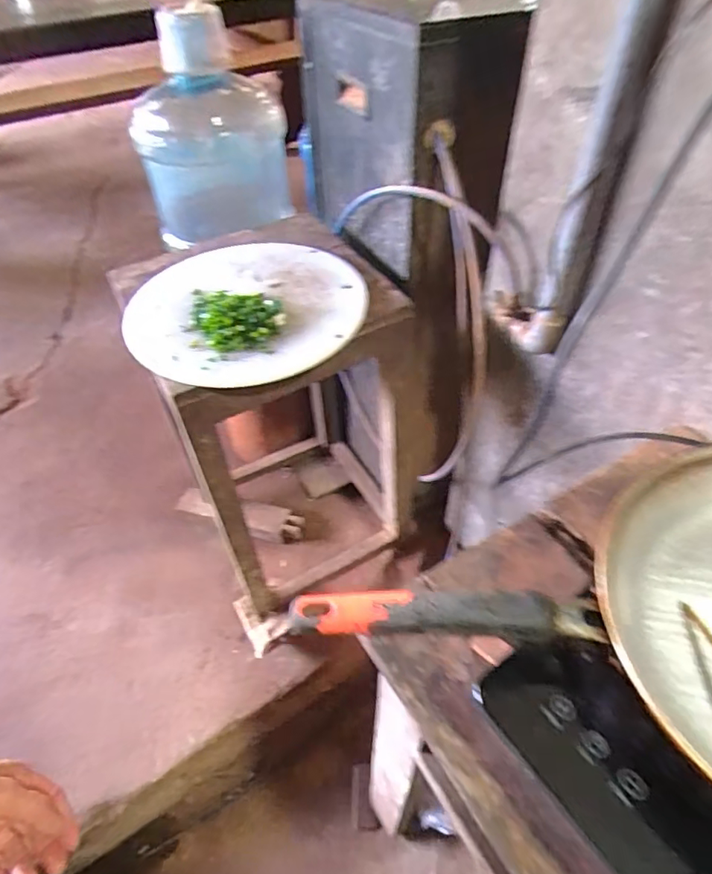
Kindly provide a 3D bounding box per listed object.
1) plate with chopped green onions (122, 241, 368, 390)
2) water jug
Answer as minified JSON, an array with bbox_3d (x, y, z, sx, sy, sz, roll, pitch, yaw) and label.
[{"bbox_3d":[-0.153,-0.182,0.763,0.326,0.049,0.310,0,43,0],"label":"plate with chopped green onions"},{"bbox_3d":[-0.260,-0.532,0.960,0.246,0.332,0.264,-12,44,-12],"label":"water jug"}]

